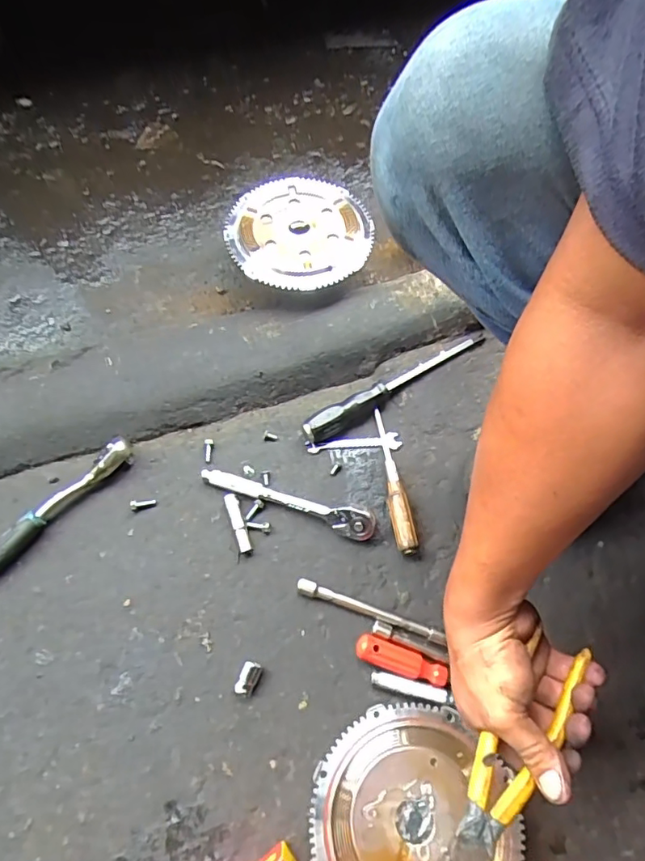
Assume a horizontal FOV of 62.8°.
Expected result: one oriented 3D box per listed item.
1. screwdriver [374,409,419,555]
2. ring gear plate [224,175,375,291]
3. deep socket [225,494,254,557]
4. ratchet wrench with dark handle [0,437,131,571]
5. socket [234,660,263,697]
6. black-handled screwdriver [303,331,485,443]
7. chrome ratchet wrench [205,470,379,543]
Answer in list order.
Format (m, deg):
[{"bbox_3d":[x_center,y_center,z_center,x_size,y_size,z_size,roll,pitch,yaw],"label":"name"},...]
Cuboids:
[{"bbox_3d":[0.079,0.054,0.600,0.023,0.024,0.172,-6,67,-4],"label":"screwdriver"},{"bbox_3d":[-0.028,-0.256,0.668,0.180,0.019,0.195,1,61,-3],"label":"ring gear plate"},{"bbox_3d":[-0.091,0.103,0.577,0.014,0.018,0.068,-18,69,-9],"label":"deep socket"},{"bbox_3d":[-0.290,0.084,0.570,0.025,0.031,0.201,41,72,14],"label":"ratchet wrench with dark handle"},{"bbox_3d":[-0.072,0.242,0.516,0.018,0.020,0.030,22,68,8],"label":"socket"},{"bbox_3d":[0.092,-0.058,0.639,0.258,0.031,0.024,-30,71,-13],"label":"black-handled screwdriver"},{"bbox_3d":[-0.040,0.079,0.580,0.197,0.029,0.028,16,67,5],"label":"chrome ratchet wrench"}]

